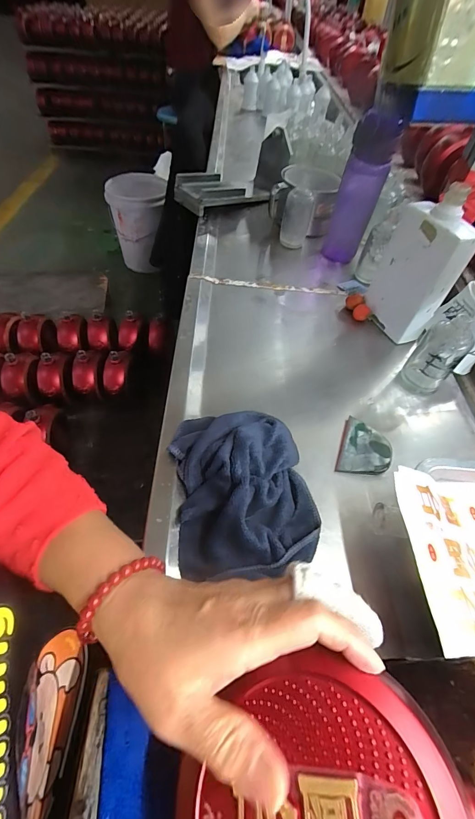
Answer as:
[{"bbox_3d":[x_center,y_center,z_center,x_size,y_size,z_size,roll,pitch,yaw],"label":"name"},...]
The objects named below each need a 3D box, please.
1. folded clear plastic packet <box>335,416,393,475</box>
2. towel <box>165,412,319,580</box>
[{"bbox_3d":[0.156,0.048,0.418,0.058,0.009,0.079,19,54,10],"label":"folded clear plastic packet"},{"bbox_3d":[0.005,0.075,0.353,0.134,0.052,0.168,-7,54,-9],"label":"towel"}]

